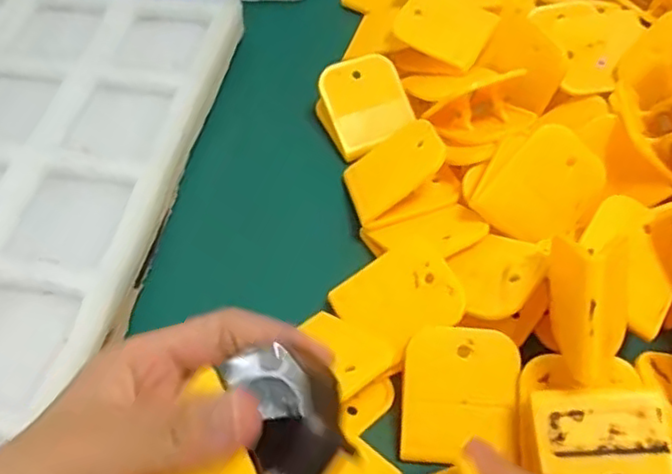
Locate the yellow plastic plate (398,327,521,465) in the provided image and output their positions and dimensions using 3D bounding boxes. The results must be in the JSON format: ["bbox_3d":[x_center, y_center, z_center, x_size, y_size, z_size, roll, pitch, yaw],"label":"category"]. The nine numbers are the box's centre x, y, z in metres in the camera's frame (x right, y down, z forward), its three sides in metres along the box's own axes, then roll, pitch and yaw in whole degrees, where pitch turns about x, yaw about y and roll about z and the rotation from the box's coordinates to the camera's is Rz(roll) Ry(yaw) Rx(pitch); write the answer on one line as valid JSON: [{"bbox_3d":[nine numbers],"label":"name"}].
[{"bbox_3d":[0.051,0.065,0.274,0.047,0.004,0.055,2,77,11],"label":"yellow plastic plate"}]

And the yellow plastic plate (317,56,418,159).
[{"bbox_3d":[0.015,-0.077,0.380,0.052,0.007,0.051,-30,85,-12],"label":"yellow plastic plate"}]

